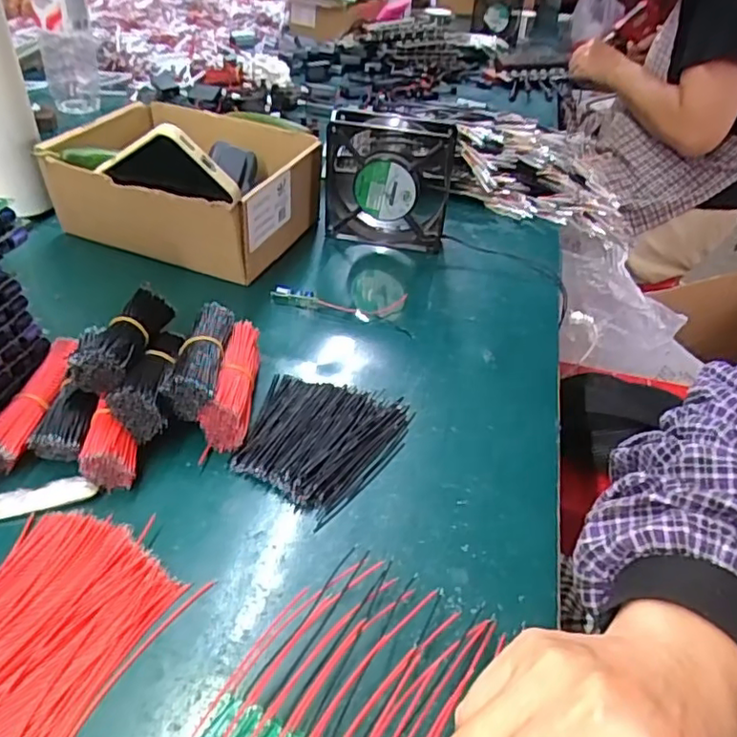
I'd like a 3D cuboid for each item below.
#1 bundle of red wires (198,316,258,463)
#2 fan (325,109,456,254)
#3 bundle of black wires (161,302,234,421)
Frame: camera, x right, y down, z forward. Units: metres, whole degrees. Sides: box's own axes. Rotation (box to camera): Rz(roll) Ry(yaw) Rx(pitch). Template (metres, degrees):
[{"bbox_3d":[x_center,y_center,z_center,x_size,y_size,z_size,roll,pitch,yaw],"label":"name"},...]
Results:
[{"bbox_3d":[-0.096,0.009,0.434,0.030,0.033,0.111,2,38,-5],"label":"bundle of red wires"},{"bbox_3d":[0.018,-0.185,0.610,0.124,0.117,0.036,12,39,9],"label":"fan"},{"bbox_3d":[-0.115,-0.012,0.428,0.032,0.025,0.100,4,38,-1],"label":"bundle of black wires"}]

